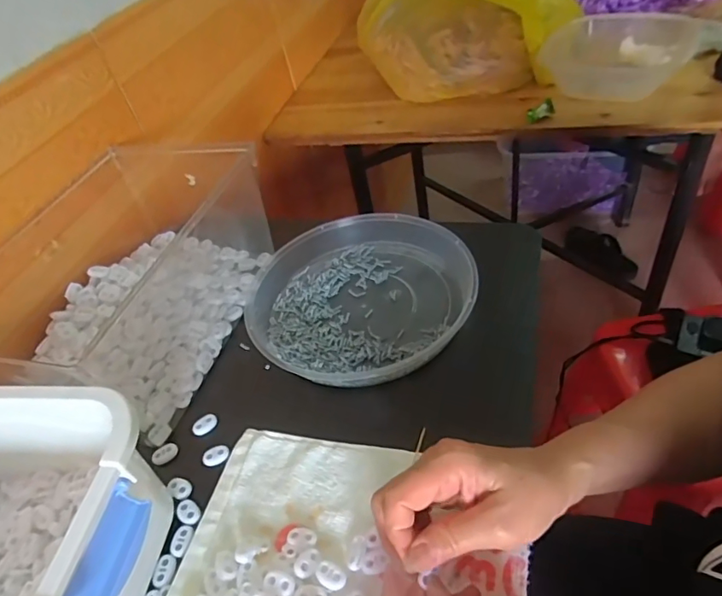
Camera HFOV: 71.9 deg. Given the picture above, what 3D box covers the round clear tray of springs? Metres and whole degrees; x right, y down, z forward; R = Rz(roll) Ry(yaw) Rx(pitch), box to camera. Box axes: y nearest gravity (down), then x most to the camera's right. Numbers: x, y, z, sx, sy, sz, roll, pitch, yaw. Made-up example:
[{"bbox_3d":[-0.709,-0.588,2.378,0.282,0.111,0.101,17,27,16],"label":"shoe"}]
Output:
[{"bbox_3d":[-0.004,-0.008,0.522,0.229,0.053,0.222,-7,45,7],"label":"round clear tray of springs"}]

